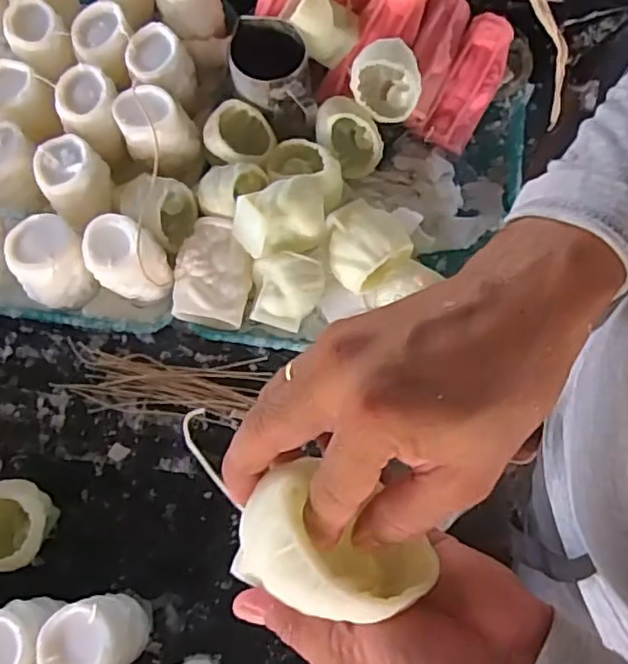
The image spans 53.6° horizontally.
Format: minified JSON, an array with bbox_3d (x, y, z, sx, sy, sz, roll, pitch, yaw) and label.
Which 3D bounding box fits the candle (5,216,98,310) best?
[{"bbox_3d":[-0.266,-0.067,0.637,0.076,0.093,0.065,-40,75,-11],"label":"candle"}]

